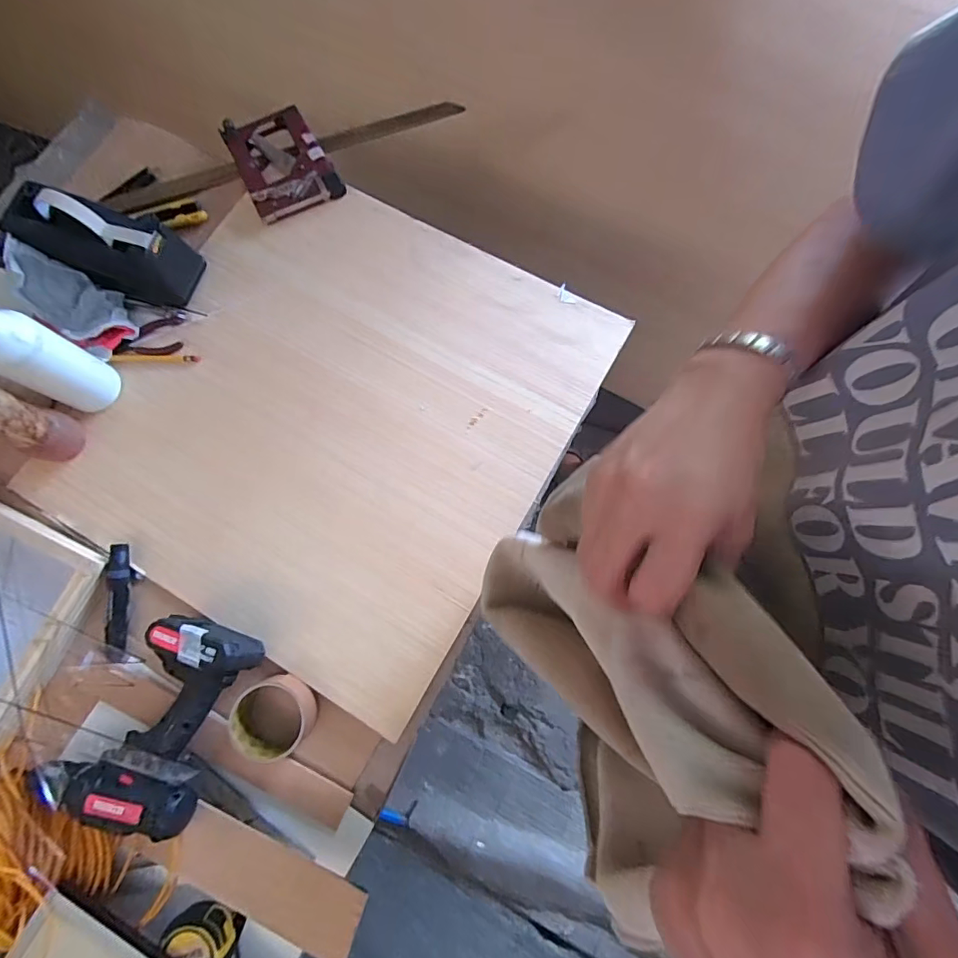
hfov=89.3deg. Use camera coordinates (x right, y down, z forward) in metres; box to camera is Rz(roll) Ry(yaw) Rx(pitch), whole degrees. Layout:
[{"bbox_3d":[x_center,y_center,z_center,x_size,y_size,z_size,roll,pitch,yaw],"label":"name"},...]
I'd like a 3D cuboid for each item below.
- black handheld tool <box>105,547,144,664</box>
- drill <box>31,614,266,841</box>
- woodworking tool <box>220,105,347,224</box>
[{"bbox_3d":[-0.426,0.146,0.577,0.028,0.019,0.132,-7,77,0],"label":"black handheld tool"},{"bbox_3d":[-0.355,0.258,0.523,0.166,0.075,0.220,18,78,7],"label":"drill"},{"bbox_3d":[-0.289,-0.465,0.709,0.122,0.029,0.179,-27,78,-4],"label":"woodworking tool"}]

